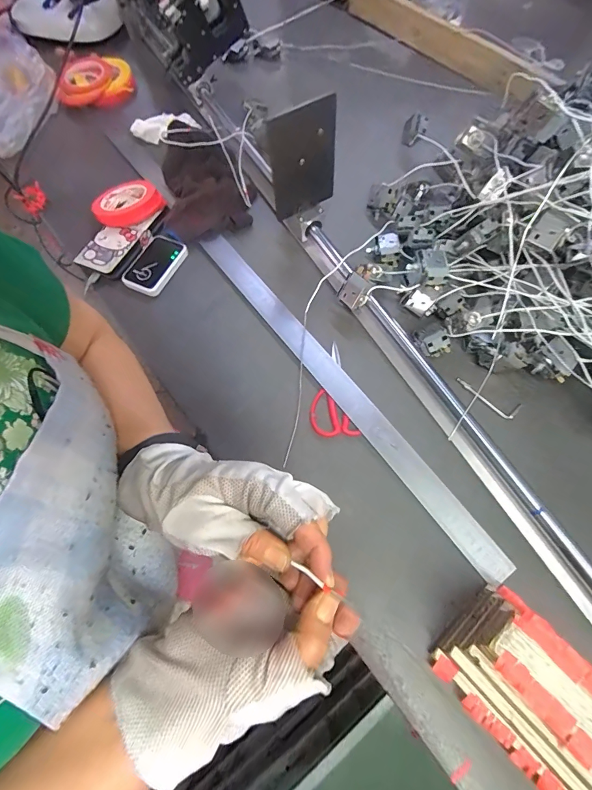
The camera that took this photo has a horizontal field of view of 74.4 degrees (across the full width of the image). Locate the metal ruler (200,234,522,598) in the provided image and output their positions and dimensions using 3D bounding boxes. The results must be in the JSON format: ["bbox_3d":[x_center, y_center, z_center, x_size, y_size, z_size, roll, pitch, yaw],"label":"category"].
[{"bbox_3d":[0.046,-0.026,0.542,0.037,0.011,0.623,-35,69,-11],"label":"metal ruler"}]

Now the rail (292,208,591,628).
[{"bbox_3d":[0.181,-0.006,0.509,0.032,0.034,0.657,-27,68,-8],"label":"rail"}]

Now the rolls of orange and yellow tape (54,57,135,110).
[{"bbox_3d":[-0.423,-0.663,0.828,0.139,0.034,0.116,10,68,7],"label":"rolls of orange and yellow tape"}]

